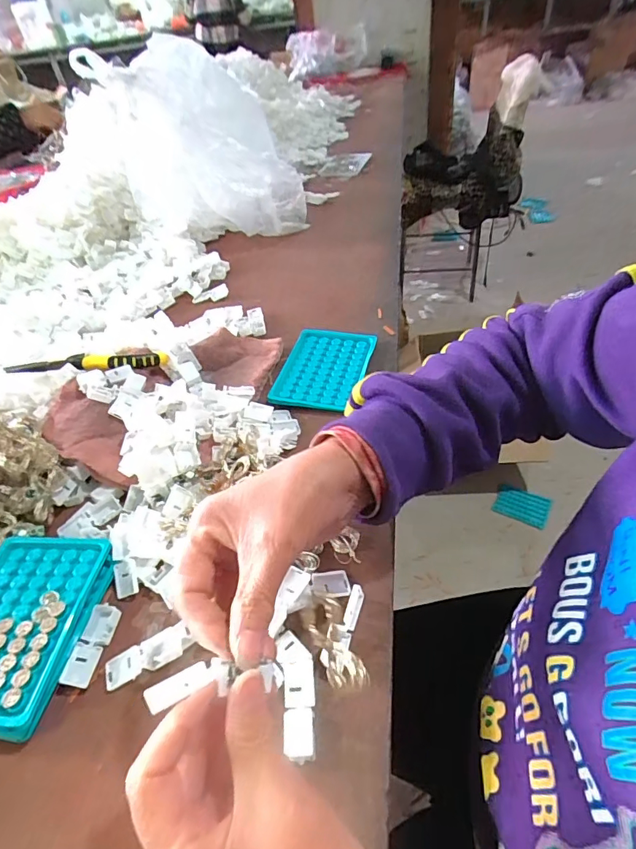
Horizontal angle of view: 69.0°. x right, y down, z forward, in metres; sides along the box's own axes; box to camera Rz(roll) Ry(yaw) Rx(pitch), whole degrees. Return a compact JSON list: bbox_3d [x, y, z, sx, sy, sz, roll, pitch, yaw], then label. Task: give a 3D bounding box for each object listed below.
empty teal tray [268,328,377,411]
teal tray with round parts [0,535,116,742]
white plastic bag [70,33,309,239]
[{"bbox_3d":[0.006,-0.065,0.530,0.095,0.010,0.131,10,47,15],"label":"empty teal tray"},{"bbox_3d":[-0.223,0.146,0.343,0.098,0.021,0.134,4,46,9],"label":"teal tray with round parts"},{"bbox_3d":[-0.178,-0.444,0.750,0.283,0.270,0.164,-12,45,-3],"label":"white plastic bag"}]

